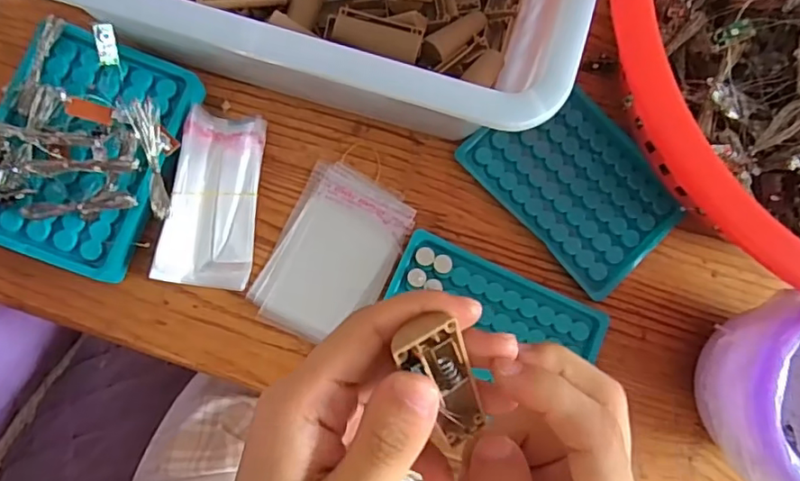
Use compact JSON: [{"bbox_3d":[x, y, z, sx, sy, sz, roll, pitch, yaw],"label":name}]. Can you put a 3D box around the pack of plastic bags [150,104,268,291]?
[{"bbox_3d":[-0.111,-0.025,0.336,0.049,0.021,0.103,8,82,-4],"label":"pack of plastic bags"}]

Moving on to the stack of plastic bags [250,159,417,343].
[{"bbox_3d":[-0.040,0.009,0.347,0.070,0.006,0.105,27,81,-1],"label":"stack of plastic bags"}]

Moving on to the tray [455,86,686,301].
[{"bbox_3d":[0.114,-0.038,0.361,0.089,0.008,0.126,-41,88,-9],"label":"tray"}]

